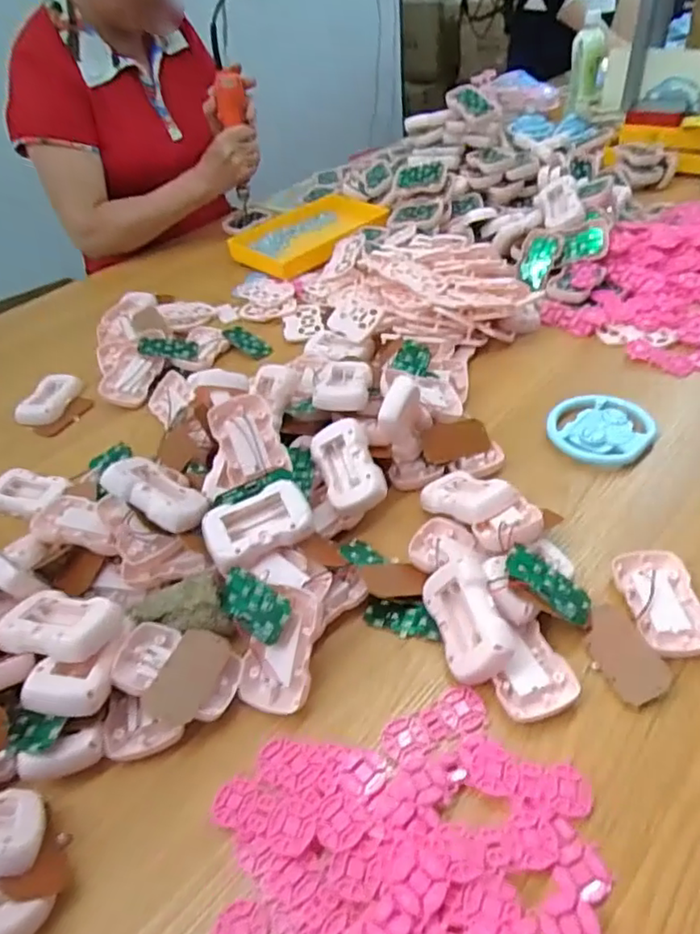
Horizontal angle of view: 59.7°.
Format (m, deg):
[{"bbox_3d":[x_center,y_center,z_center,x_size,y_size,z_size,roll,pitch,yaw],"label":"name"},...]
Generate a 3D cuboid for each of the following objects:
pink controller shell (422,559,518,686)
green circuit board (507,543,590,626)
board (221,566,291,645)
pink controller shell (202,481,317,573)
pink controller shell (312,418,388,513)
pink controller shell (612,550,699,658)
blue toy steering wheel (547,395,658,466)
[{"bbox_3d":[0.086,0.114,0.453,0.051,0.023,0.086,-45,44,26],"label":"pink controller shell"},{"bbox_3d":[0.153,0.090,0.466,0.075,0.009,0.035,37,53,1],"label":"green circuit board"},{"bbox_3d":[-0.073,0.103,0.458,0.069,0.005,0.037,29,96,37],"label":"board"},{"bbox_3d":[-0.076,0.047,0.501,0.086,0.022,0.056,-28,67,-16],"label":"pink controller shell"},{"bbox_3d":[-0.002,-0.002,0.558,0.052,0.016,0.084,-28,68,11],"label":"pink controller shell"},{"bbox_3d":[0.243,0.103,0.472,0.055,0.010,0.088,-6,43,1],"label":"pink controller shell"},{"bbox_3d":[0.254,-0.038,0.619,0.097,0.012,0.094,-4,43,4],"label":"blue toy steering wheel"}]

